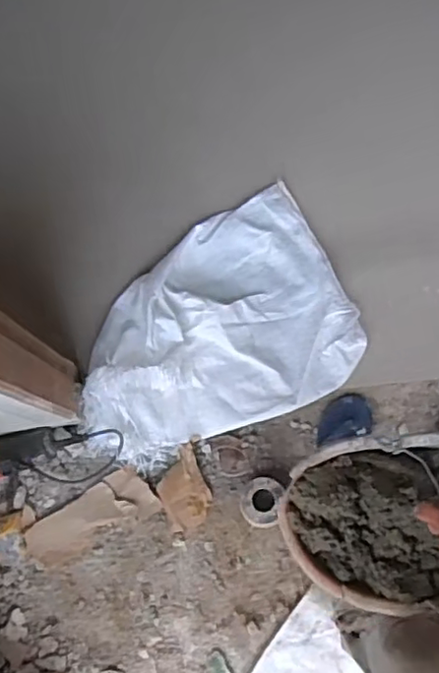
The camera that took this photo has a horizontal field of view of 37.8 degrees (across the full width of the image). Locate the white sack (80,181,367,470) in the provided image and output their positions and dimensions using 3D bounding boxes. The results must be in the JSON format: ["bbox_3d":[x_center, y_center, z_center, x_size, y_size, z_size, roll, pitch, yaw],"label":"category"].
[{"bbox_3d":[-0.023,-0.011,1.239,0.550,0.088,0.403,-25,78,-5],"label":"white sack"}]

